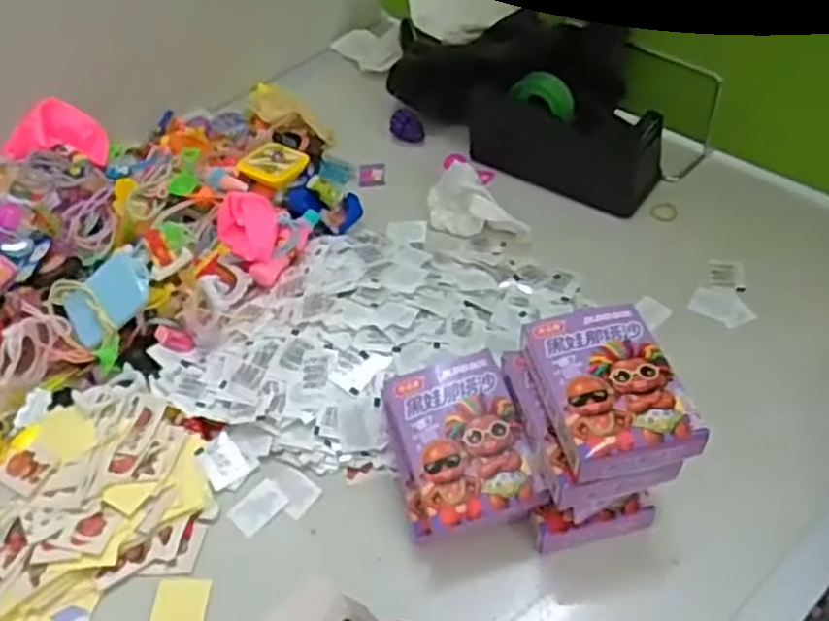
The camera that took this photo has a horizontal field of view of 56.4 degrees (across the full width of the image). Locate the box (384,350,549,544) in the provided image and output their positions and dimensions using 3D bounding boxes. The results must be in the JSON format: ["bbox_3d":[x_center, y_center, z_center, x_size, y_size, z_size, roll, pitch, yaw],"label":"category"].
[{"bbox_3d":[0.026,0.078,0.443,0.074,0.039,0.093,-16,61,-4],"label":"box"}]

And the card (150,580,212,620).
[{"bbox_3d":[-0.130,0.168,0.427,0.030,0.004,0.039,-1,49,4],"label":"card"}]

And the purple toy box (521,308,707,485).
[{"bbox_3d":[0.101,0.037,0.401,0.068,0.020,0.093,-11,49,-4],"label":"purple toy box"}]

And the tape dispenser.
[{"bbox_3d":[0.115,-0.138,0.613,0.157,0.076,0.045,22,55,23],"label":"tape dispenser"}]

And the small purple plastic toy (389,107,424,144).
[{"bbox_3d":[-0.007,-0.164,0.683,0.029,0.020,0.022,-6,49,1],"label":"small purple plastic toy"}]

